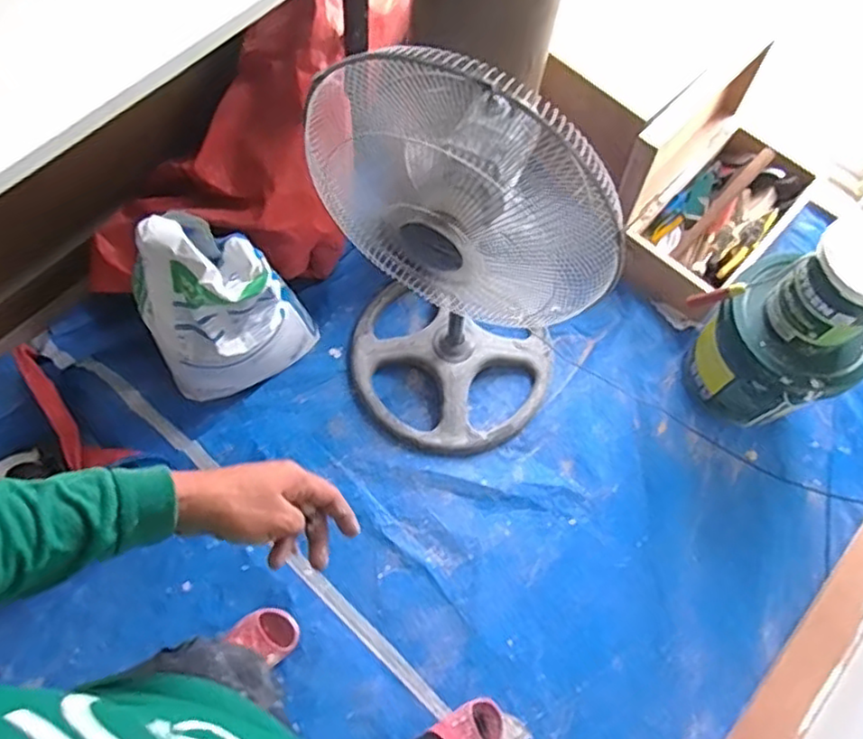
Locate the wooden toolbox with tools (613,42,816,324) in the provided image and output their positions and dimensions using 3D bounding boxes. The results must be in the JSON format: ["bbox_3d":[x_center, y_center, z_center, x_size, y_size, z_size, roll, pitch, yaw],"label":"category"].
[{"bbox_3d":[0.698,-0.442,1.576,0.337,0.416,0.511,42,72,14],"label":"wooden toolbox with tools"}]

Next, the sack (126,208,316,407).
[{"bbox_3d":[-0.449,-0.148,1.380,0.309,0.422,0.242,-27,71,-12],"label":"sack"}]

